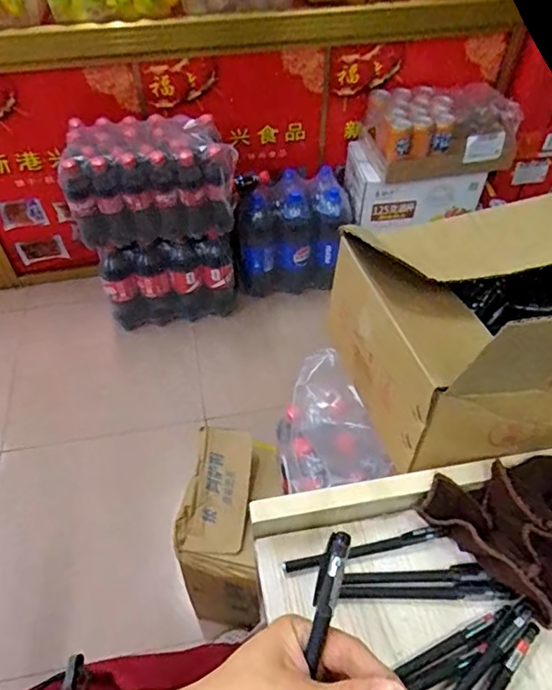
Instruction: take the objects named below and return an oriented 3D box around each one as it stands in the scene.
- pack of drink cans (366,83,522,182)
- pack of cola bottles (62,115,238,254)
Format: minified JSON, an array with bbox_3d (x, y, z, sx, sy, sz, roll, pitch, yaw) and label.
[{"bbox_3d":[0.416,-0.538,1.339,0.354,0.154,0.196,-3,49,-1],"label":"pack of drink cans"},{"bbox_3d":[-0.286,-0.387,1.268,0.376,0.257,0.211,-2,49,0],"label":"pack of cola bottles"}]

